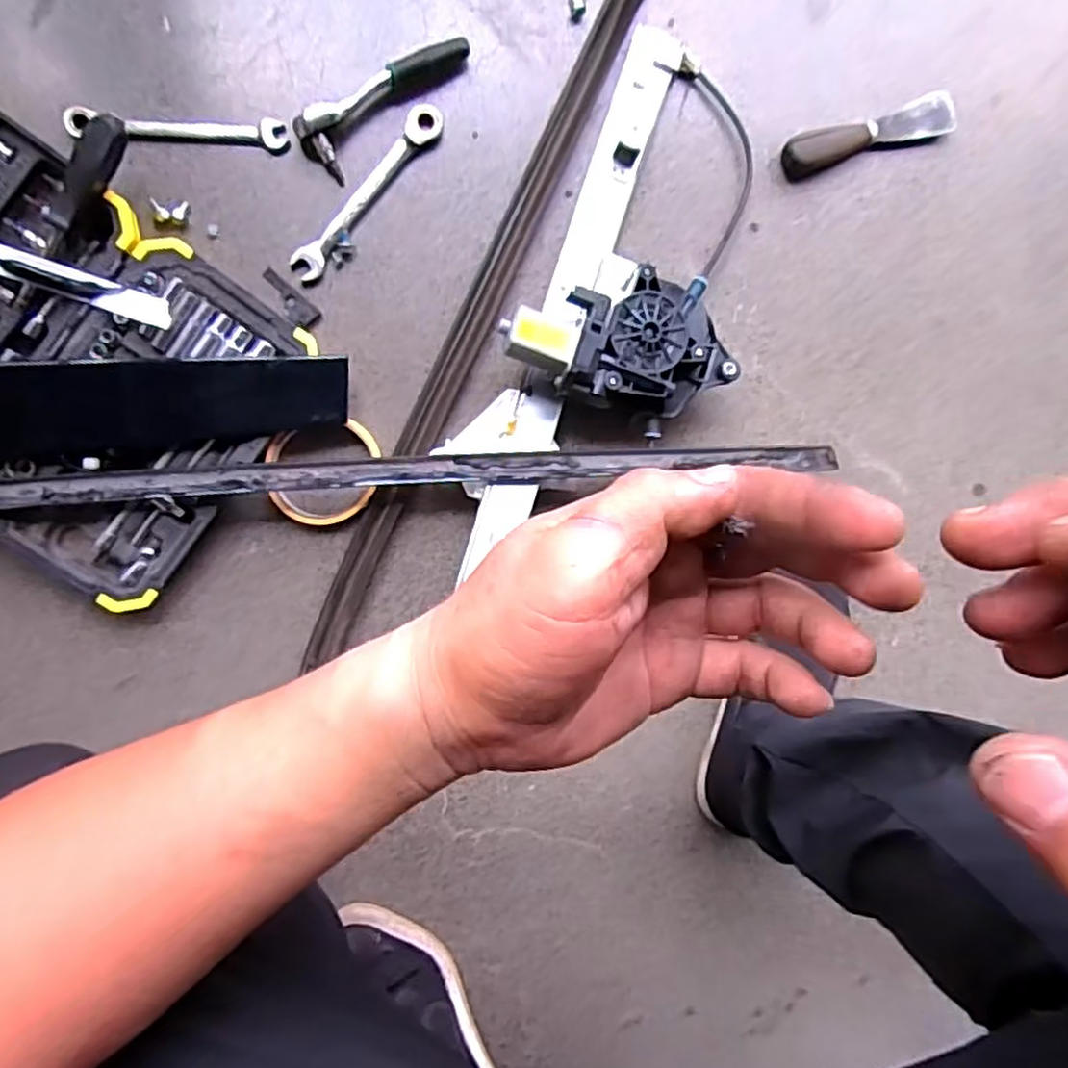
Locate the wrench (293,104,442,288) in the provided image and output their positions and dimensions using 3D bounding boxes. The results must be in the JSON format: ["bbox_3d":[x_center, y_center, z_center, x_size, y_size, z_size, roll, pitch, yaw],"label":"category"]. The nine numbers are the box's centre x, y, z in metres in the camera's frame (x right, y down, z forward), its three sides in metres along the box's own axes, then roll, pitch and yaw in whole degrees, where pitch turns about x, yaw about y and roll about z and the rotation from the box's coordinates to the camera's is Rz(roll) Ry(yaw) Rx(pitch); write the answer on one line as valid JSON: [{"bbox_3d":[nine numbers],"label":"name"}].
[{"bbox_3d":[-0.132,-0.271,0.555,0.025,0.010,0.168,39,88,-9],"label":"wrench"}]

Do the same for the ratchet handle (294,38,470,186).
[{"bbox_3d":[-0.114,-0.341,0.544,0.147,0.025,0.044,-41,99,-3],"label":"ratchet handle"}]

